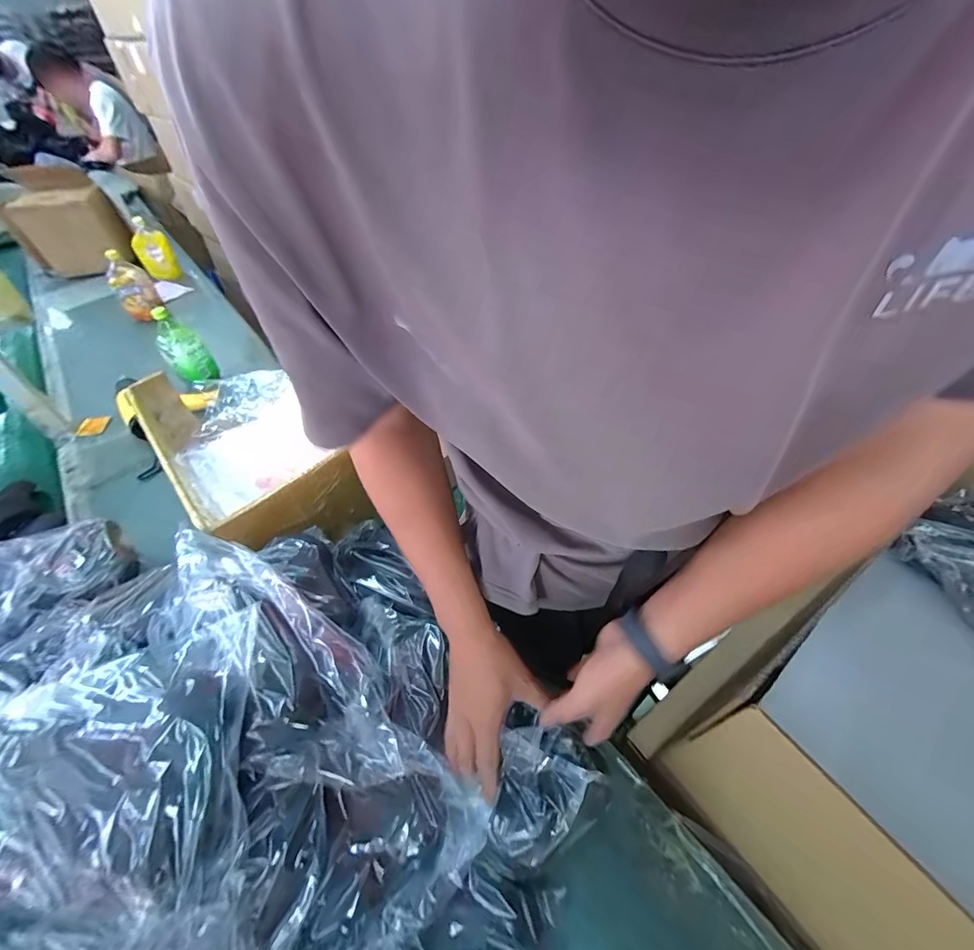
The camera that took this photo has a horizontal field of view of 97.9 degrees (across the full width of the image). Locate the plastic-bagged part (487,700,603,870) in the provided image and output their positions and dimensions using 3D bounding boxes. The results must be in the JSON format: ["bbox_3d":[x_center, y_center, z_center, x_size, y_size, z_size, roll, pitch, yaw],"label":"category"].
[{"bbox_3d":[0.049,0.340,0.472,0.108,0.026,0.129,26,54,25],"label":"plastic-bagged part"}]

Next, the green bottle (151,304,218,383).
[{"bbox_3d":[-0.768,-0.316,1.073,0.093,0.086,0.177,-39,98,-28],"label":"green bottle"}]

